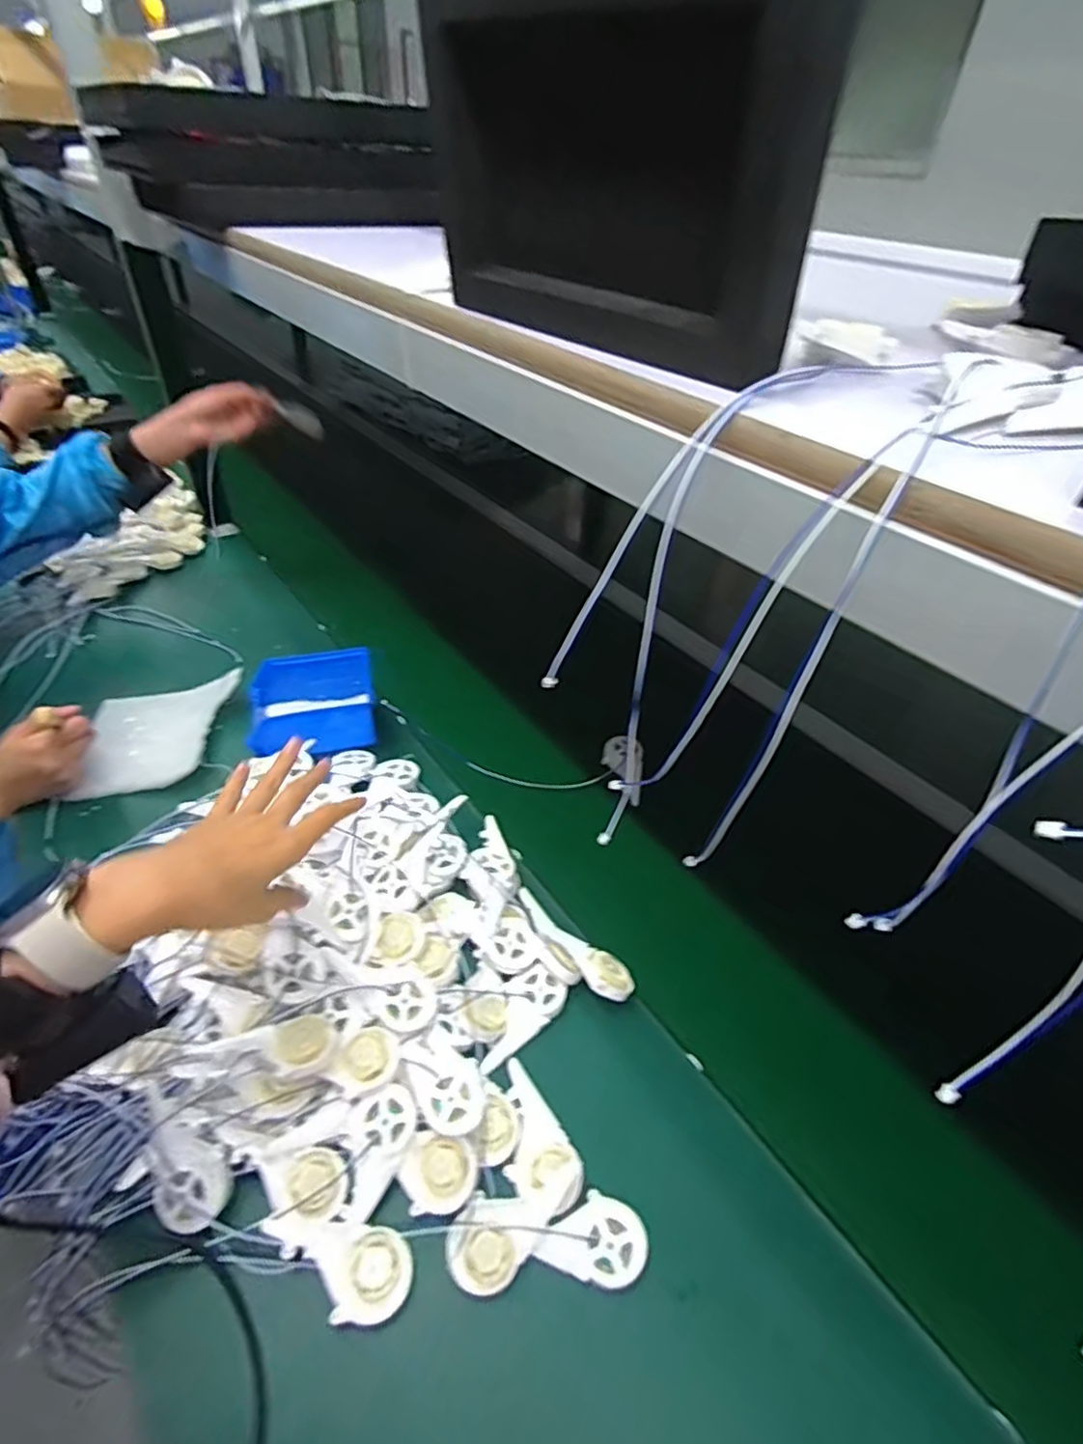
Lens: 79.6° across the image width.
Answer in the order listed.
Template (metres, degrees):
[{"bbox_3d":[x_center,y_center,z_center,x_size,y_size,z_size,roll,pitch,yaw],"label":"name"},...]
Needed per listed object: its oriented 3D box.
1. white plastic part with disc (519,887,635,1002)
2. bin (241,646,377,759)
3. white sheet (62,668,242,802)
[{"bbox_3d":[0.025,0.185,0.558,0.038,0.018,0.129,-29,51,-30],"label":"white plastic part with disc"},{"bbox_3d":[-0.259,-0.022,0.737,0.138,0.050,0.125,-10,43,-13],"label":"bin"},{"bbox_3d":[-0.433,0.013,0.738,0.154,0.031,0.157,-4,42,-8],"label":"white sheet"}]

